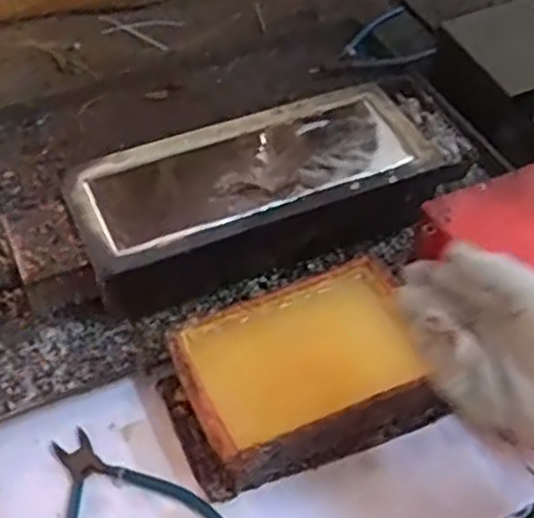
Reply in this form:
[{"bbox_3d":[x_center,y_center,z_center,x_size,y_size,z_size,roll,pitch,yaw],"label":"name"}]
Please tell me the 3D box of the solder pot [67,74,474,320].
[{"bbox_3d":[0.002,-0.066,0.758,0.371,0.087,0.150,-17,52,-15],"label":"solder pot"}]

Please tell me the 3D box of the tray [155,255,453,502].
[{"bbox_3d":[0.028,0.094,0.636,0.213,0.064,0.137,-19,52,-16],"label":"tray"}]

